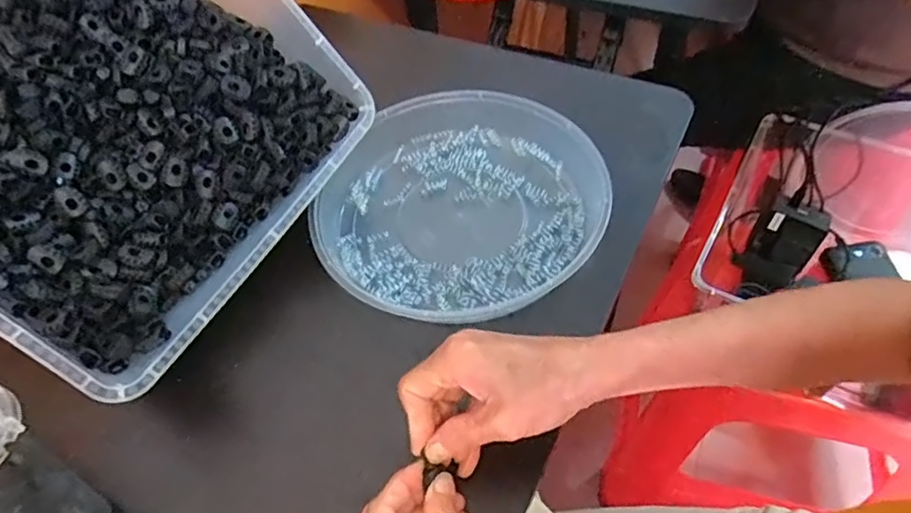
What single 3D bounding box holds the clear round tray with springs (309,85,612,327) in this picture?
[{"bbox_3d":[0.000,-0.046,0.481,0.224,0.037,0.227,-2,53,3],"label":"clear round tray with springs"}]

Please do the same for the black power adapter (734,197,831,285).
[{"bbox_3d":[0.409,-0.017,0.735,0.070,0.049,0.113,31,102,7],"label":"black power adapter"}]

